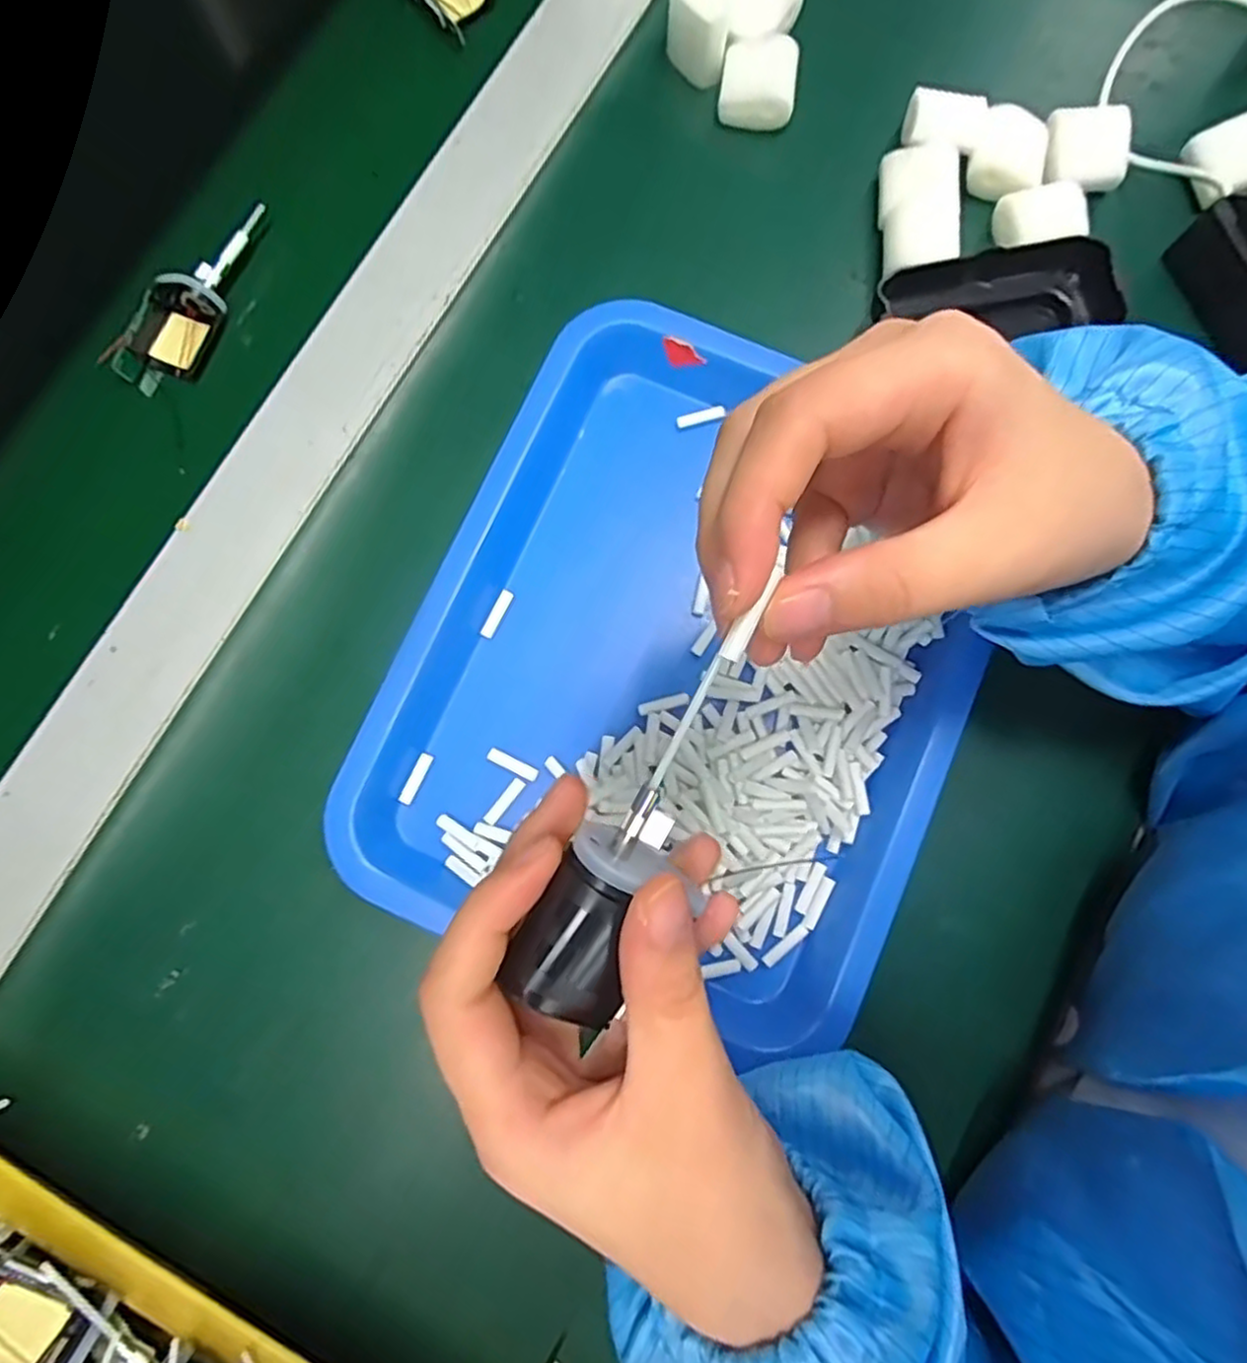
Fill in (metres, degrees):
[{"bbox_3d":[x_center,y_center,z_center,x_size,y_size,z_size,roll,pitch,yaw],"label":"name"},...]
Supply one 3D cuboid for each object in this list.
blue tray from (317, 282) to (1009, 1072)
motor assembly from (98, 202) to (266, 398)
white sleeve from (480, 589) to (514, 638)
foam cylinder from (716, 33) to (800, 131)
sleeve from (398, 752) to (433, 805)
[{"bbox_3d":[0.032,-0.009,0.307,0.239,0.029,0.272,25,82,2],"label":"blue tray"},{"bbox_3d":[-0.210,-0.189,0.349,0.034,0.022,0.103,31,82,3],"label":"motor assembly"},{"bbox_3d":[-0.057,-0.031,0.323,0.006,0.004,0.023,26,82,3],"label":"white sleeve"},{"bbox_3d":[0.068,-0.299,0.359,0.037,0.026,0.034,12,81,1],"label":"foam cylinder"},{"bbox_3d":[-0.091,0.042,0.311,0.006,0.004,0.023,24,82,2],"label":"sleeve"}]

